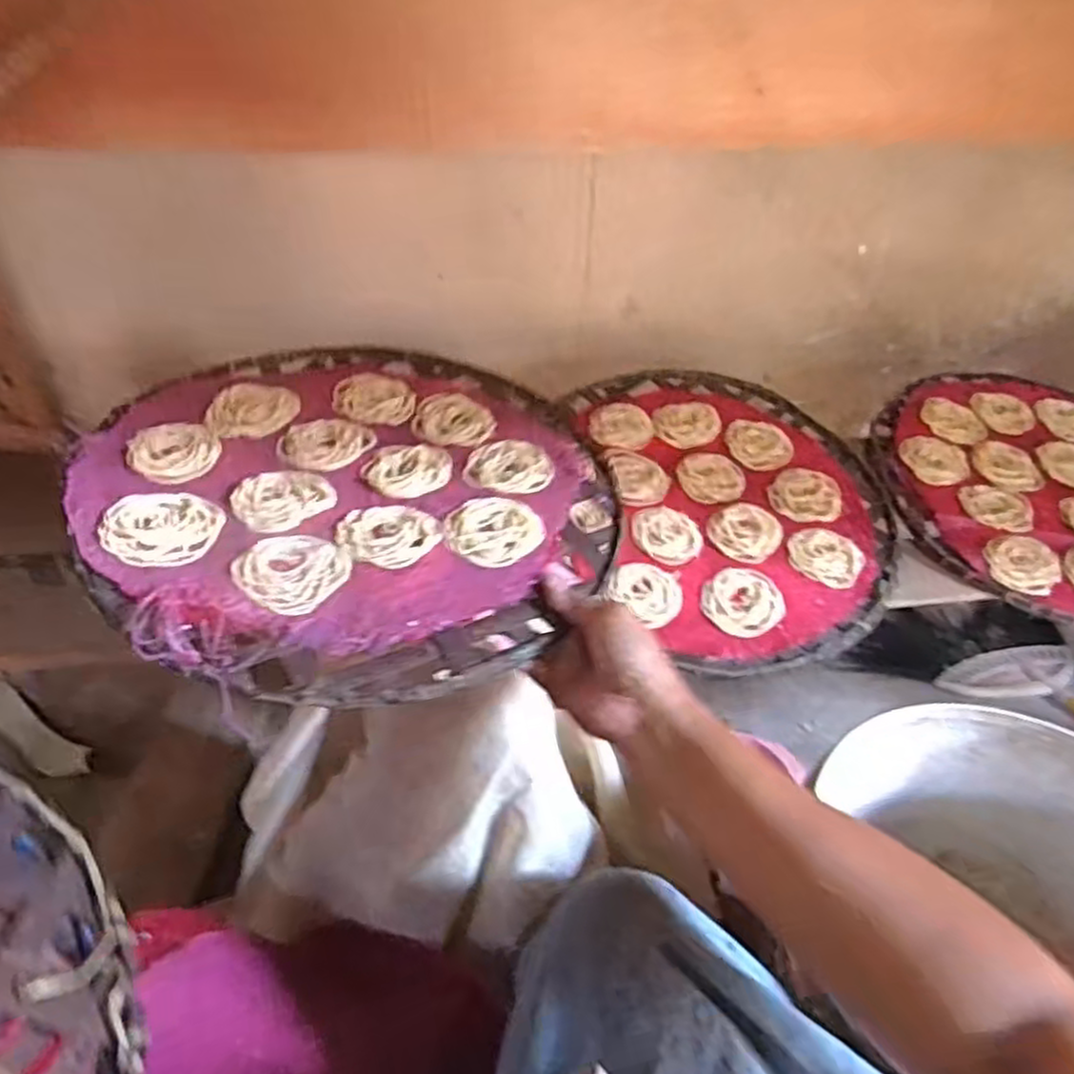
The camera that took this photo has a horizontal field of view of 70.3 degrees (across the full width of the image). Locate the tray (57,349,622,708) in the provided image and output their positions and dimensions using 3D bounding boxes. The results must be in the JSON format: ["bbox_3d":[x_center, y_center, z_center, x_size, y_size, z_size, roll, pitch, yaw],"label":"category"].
[{"bbox_3d":[-0.138,-0.045,0.599,0.392,0.066,0.389,29,47,30],"label":"tray"}]

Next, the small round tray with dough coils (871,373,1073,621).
[{"bbox_3d":[0.583,-0.064,0.865,0.379,0.070,0.364,1,40,-1],"label":"small round tray with dough coils"}]

